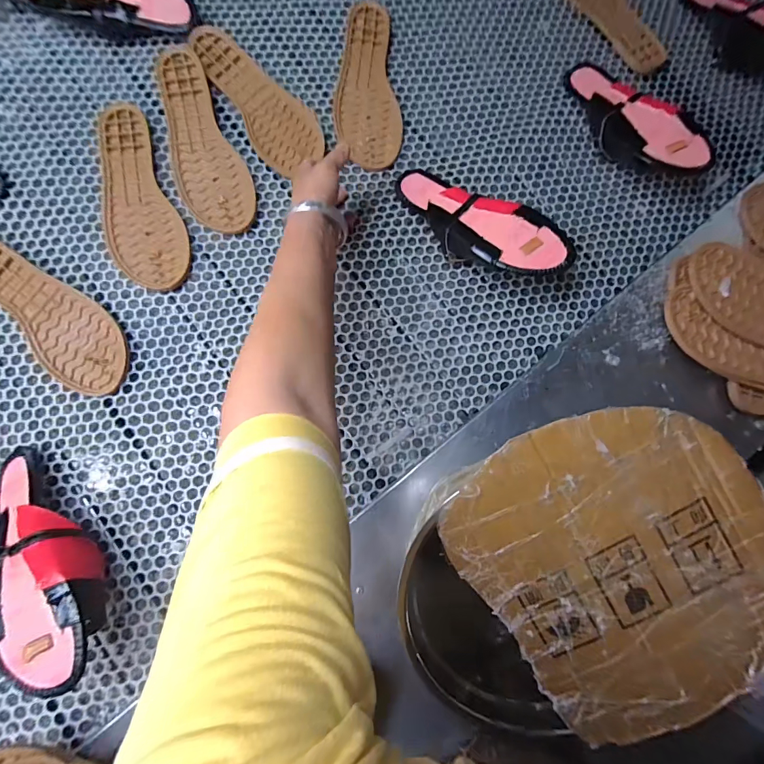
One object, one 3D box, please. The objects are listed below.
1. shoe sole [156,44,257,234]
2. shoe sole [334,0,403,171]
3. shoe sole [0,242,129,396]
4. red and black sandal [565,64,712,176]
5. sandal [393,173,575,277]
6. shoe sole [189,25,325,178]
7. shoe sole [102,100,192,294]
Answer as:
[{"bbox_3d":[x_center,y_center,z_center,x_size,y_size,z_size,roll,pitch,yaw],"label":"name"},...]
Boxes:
[{"bbox_3d":[-0.233,-0.304,0.491,0.084,0.025,0.243,-24,84,-7],"label":"shoe sole"},{"bbox_3d":[-0.021,-0.406,0.525,0.086,0.008,0.241,-3,85,-5],"label":"shoe sole"},{"bbox_3d":[-0.392,-0.087,0.451,0.084,0.008,0.248,-44,87,-9],"label":"shoe sole"},{"bbox_3d":[0.320,-0.350,0.504,0.079,0.077,0.229,-26,85,-8],"label":"red and black sandal"},{"bbox_3d":[0.111,-0.192,0.474,0.245,0.049,0.090,36,80,21],"label":"sandal"},{"bbox_3d":[-0.161,-0.370,0.505,0.083,0.015,0.223,-37,86,-9],"label":"shoe sole"},{"bbox_3d":[-0.300,-0.230,0.478,0.087,0.008,0.241,-14,83,-6],"label":"shoe sole"}]

